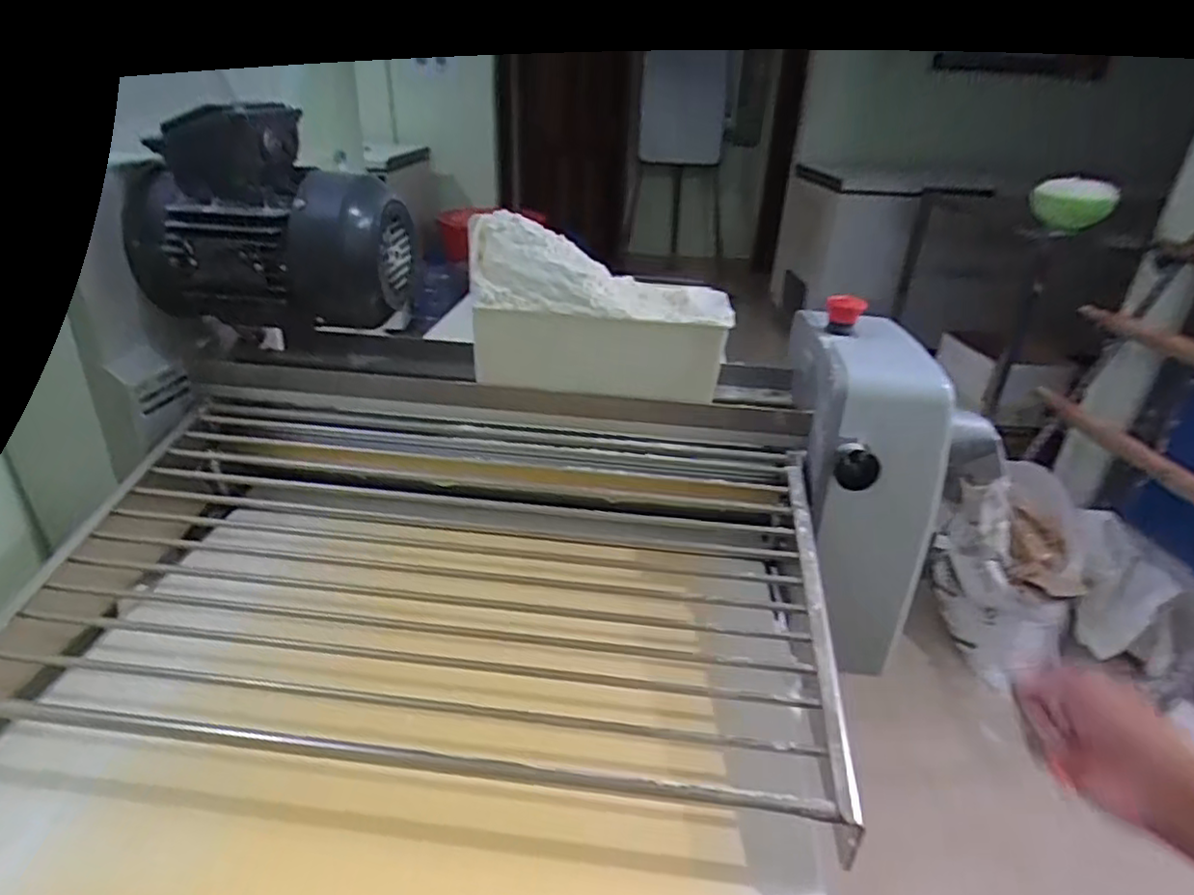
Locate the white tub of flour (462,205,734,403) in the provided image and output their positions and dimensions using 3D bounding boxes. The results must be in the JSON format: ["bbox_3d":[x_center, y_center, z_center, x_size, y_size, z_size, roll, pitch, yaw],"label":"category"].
[{"bbox_3d":[0.003,-0.142,0.677,0.262,0.153,0.127,2,27,-2],"label":"white tub of flour"}]

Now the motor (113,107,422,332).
[{"bbox_3d":[-0.325,-0.234,0.667,0.240,0.191,0.138,9,27,11],"label":"motor"}]

